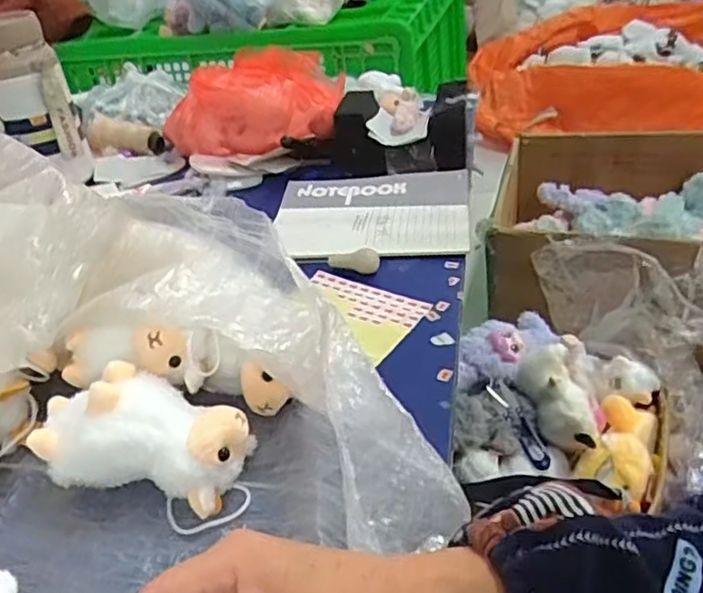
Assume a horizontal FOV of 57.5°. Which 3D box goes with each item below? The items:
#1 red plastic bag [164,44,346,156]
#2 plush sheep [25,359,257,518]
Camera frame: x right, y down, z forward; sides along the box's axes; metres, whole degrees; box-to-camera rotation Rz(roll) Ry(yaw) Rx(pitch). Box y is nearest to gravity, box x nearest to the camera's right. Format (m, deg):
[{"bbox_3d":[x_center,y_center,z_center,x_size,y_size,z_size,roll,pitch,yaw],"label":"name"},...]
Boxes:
[{"bbox_3d":[-0.129,-0.245,0.830,0.230,0.114,0.117,-12,34,-7],"label":"red plastic bag"},{"bbox_3d":[-0.124,0.083,0.396,0.115,0.071,0.067,0,35,11],"label":"plush sheep"}]

